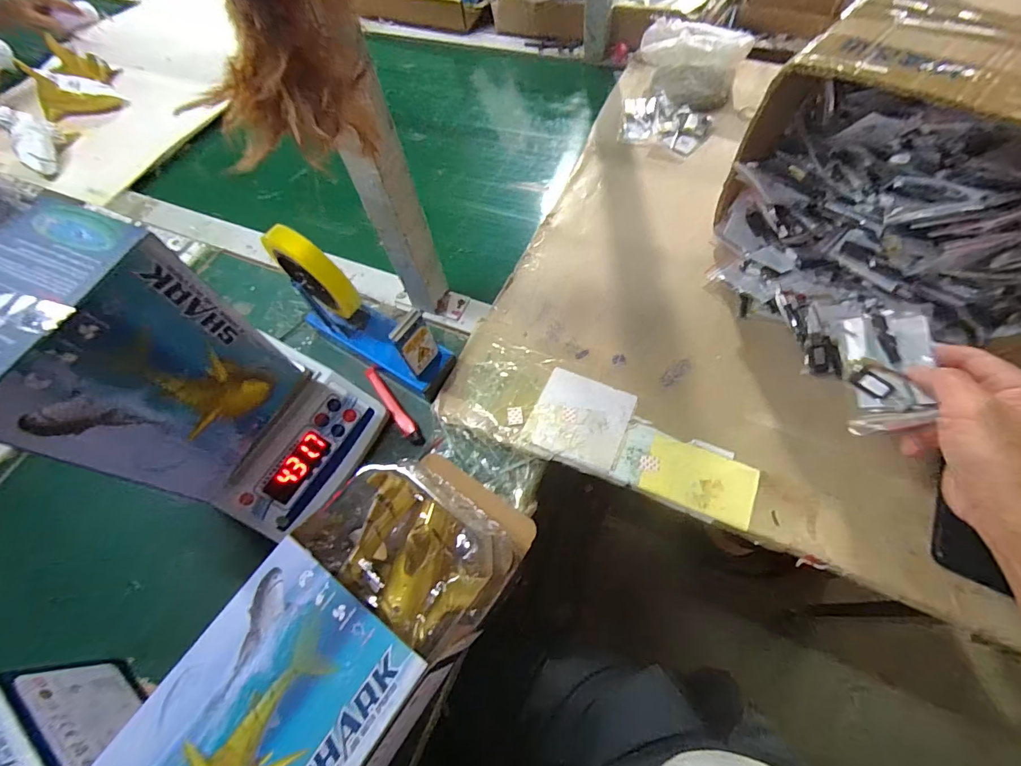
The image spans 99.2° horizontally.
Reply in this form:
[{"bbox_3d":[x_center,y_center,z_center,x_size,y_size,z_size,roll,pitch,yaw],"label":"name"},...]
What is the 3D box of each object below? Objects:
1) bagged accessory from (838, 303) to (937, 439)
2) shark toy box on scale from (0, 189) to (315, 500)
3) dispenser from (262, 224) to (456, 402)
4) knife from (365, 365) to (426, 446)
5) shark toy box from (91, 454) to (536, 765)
[{"bbox_3d":[0.319,-0.010,0.367,0.059,0.014,0.102,-5,82,34],"label":"bagged accessory"},{"bbox_3d":[-0.305,-0.010,0.357,0.105,0.205,0.156,17,65,14],"label":"shark toy box on scale"},{"bbox_3d":[-0.167,-0.085,0.482,0.202,0.157,0.062,28,67,18],"label":"dispenser"},{"bbox_3d":[-0.141,0.026,0.518,0.017,0.014,0.126,-34,64,-14],"label":"knife"},{"bbox_3d":[-0.130,0.207,0.355,0.161,0.101,0.329,30,67,19],"label":"shark toy box"}]

